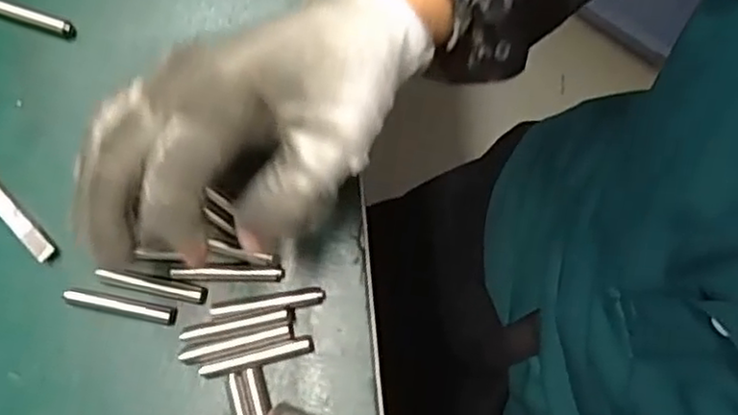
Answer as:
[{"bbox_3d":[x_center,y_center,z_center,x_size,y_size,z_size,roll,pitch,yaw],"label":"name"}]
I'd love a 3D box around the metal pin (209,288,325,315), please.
[{"bbox_3d":[-0.044,0.041,0.297,0.048,0.005,0.008,-6,80,0],"label":"metal pin"}]

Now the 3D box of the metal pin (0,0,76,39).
[{"bbox_3d":[-0.165,-0.093,0.331,0.049,0.008,0.007,19,81,4],"label":"metal pin"}]

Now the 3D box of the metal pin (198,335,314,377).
[{"bbox_3d":[-0.048,0.064,0.293,0.048,0.004,0.008,-15,80,-1],"label":"metal pin"}]

